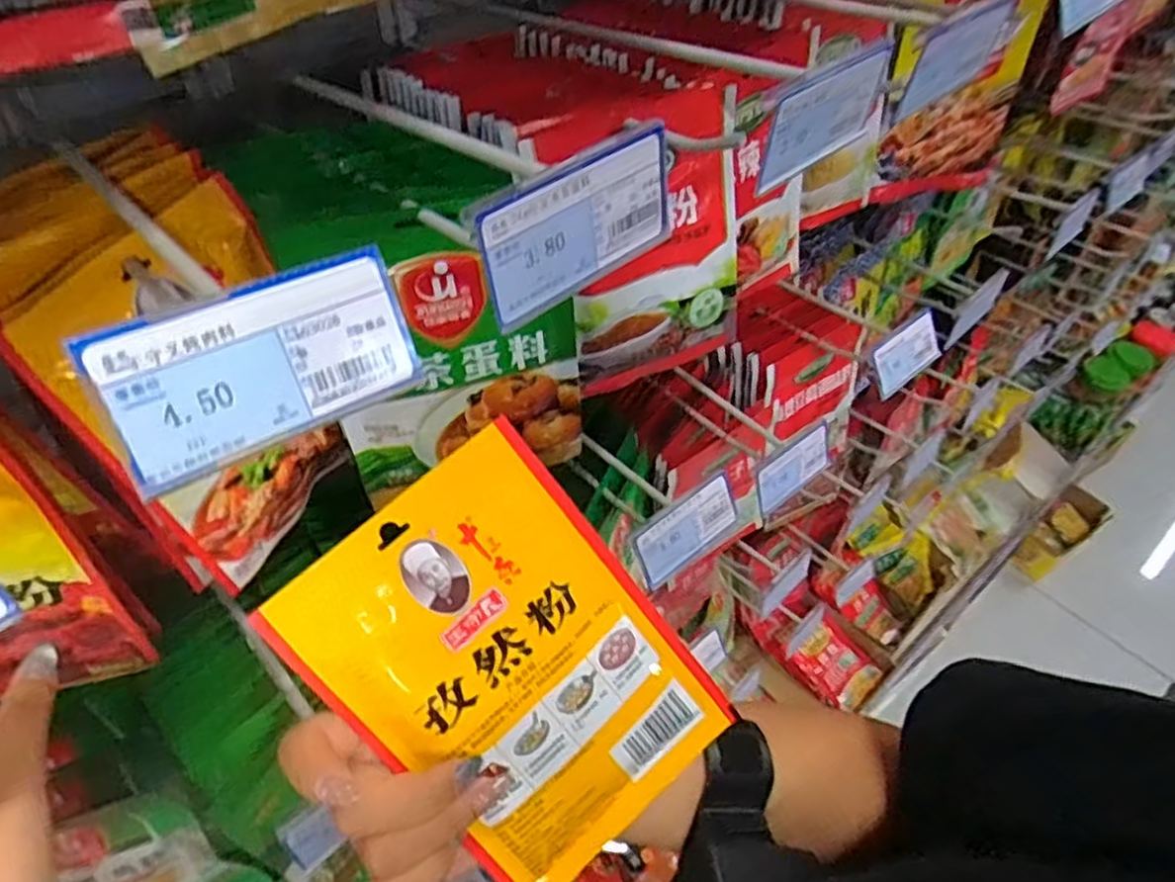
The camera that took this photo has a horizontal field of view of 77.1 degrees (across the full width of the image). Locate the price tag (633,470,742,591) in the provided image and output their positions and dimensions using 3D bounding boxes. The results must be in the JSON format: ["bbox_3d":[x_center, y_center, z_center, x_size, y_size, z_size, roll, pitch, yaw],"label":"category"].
[{"bbox_3d":[0.065,0.056,0.472,0.078,0.044,0.006,-31,25,-23],"label":"price tag"}]

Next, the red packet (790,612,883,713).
[{"bbox_3d":[0.443,0.395,1.312,0.144,0.027,0.104,43,87,3],"label":"red packet"}]

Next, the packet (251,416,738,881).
[{"bbox_3d":[-0.027,0.091,0.294,0.114,0.008,0.166,-41,102,-13],"label":"packet"}]

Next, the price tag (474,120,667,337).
[{"bbox_3d":[-0.002,-0.071,0.241,0.010,0.041,0.079,37,58,28],"label":"price tag"}]

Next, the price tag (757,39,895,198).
[{"bbox_3d":[0.101,-0.135,0.308,0.010,0.045,0.078,37,58,28],"label":"price tag"}]

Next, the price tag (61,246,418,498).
[{"bbox_3d":[-0.083,-0.020,0.194,0.078,0.041,0.004,-29,26,-32],"label":"price tag"}]

